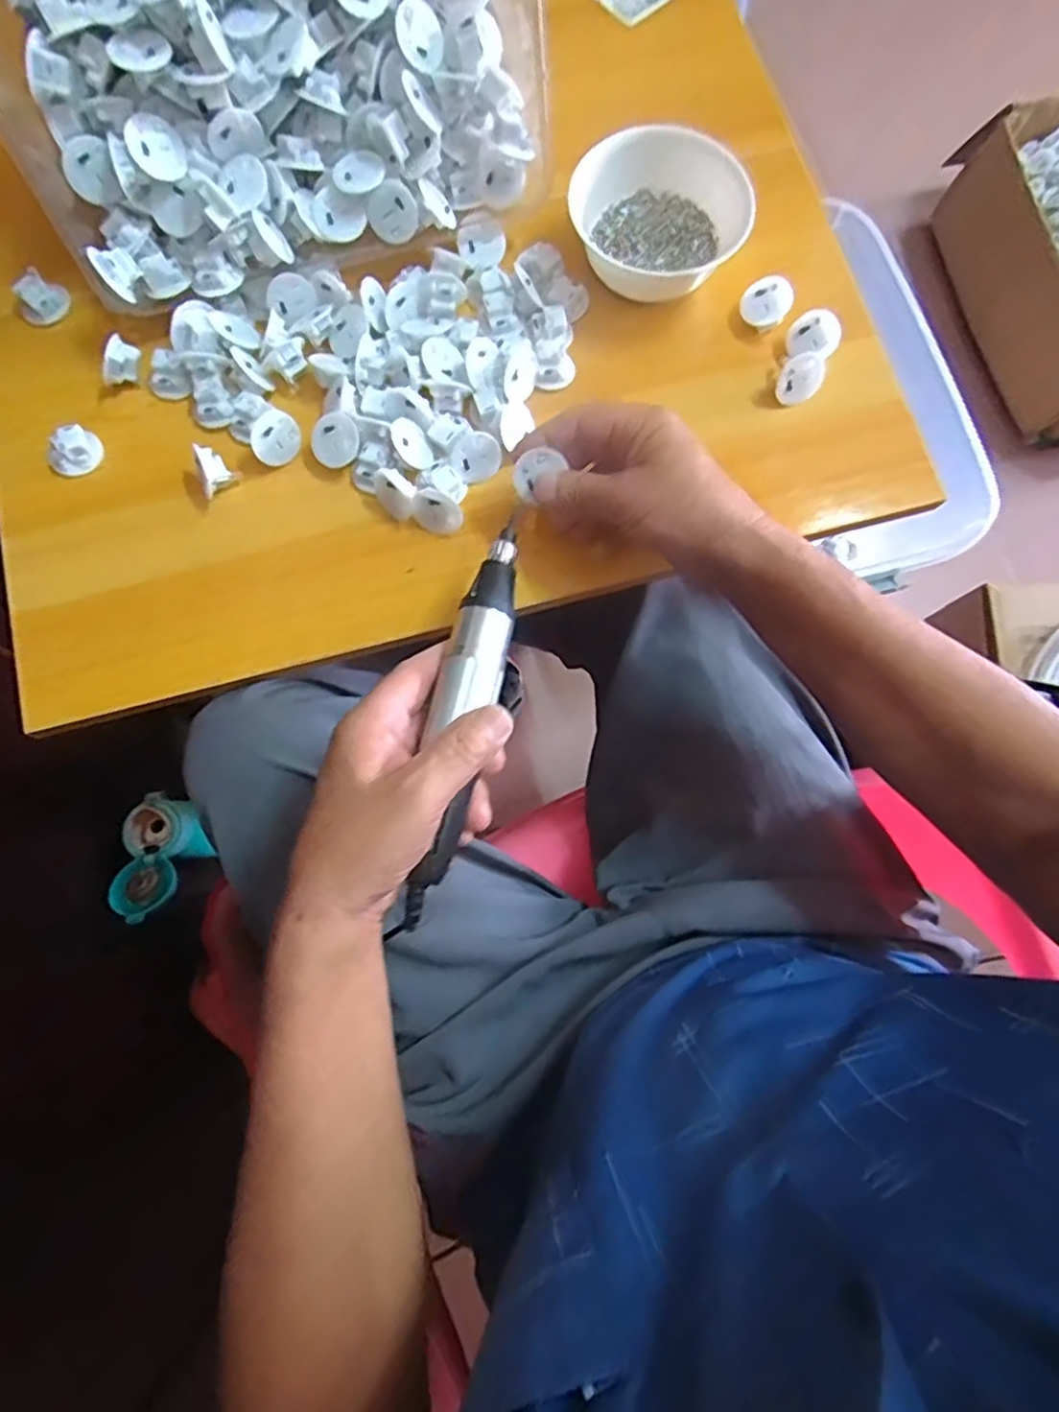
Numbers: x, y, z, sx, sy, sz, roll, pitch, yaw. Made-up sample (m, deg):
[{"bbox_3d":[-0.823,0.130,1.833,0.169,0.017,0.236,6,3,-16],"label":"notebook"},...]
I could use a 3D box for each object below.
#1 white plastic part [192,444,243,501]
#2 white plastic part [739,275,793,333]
[{"bbox_3d":[-0.202,-0.149,0.426,0.025,0.024,0.021,-44,82,-9],"label":"white plastic part"},{"bbox_3d":[0.163,-0.274,0.461,0.033,0.018,0.033,-3,84,30],"label":"white plastic part"}]

